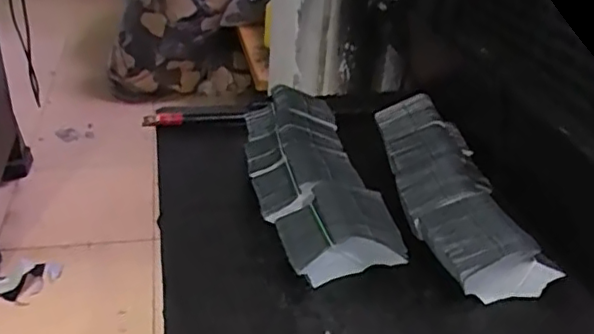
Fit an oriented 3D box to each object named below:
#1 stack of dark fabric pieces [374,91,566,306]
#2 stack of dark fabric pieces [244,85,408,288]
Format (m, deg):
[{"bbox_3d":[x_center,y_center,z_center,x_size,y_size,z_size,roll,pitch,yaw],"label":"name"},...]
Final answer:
[{"bbox_3d":[0.227,0.035,0.938,0.164,0.111,0.415,-1,30,-9],"label":"stack of dark fabric pieces"},{"bbox_3d":[0.013,0.012,0.957,0.165,0.107,0.432,-3,31,-13],"label":"stack of dark fabric pieces"}]

